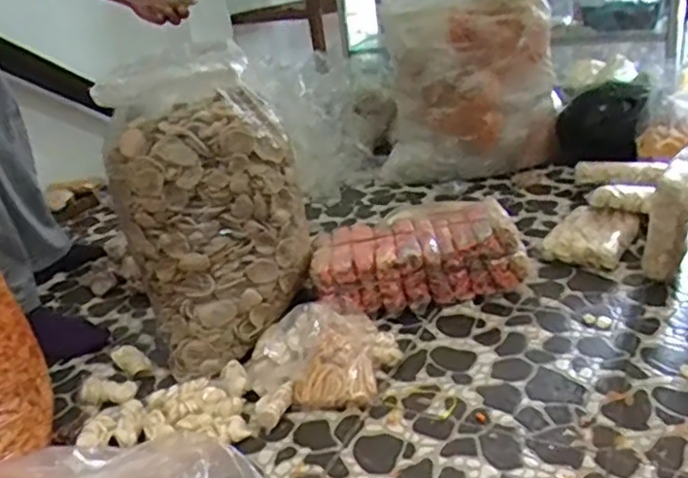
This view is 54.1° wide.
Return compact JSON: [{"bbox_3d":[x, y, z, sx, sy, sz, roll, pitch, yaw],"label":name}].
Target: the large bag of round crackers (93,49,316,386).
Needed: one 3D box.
[{"bbox_3d":[-0.264,-0.062,1.264,0.291,0.526,0.276,-27,31,-36],"label":"large bag of round crackers"}]

